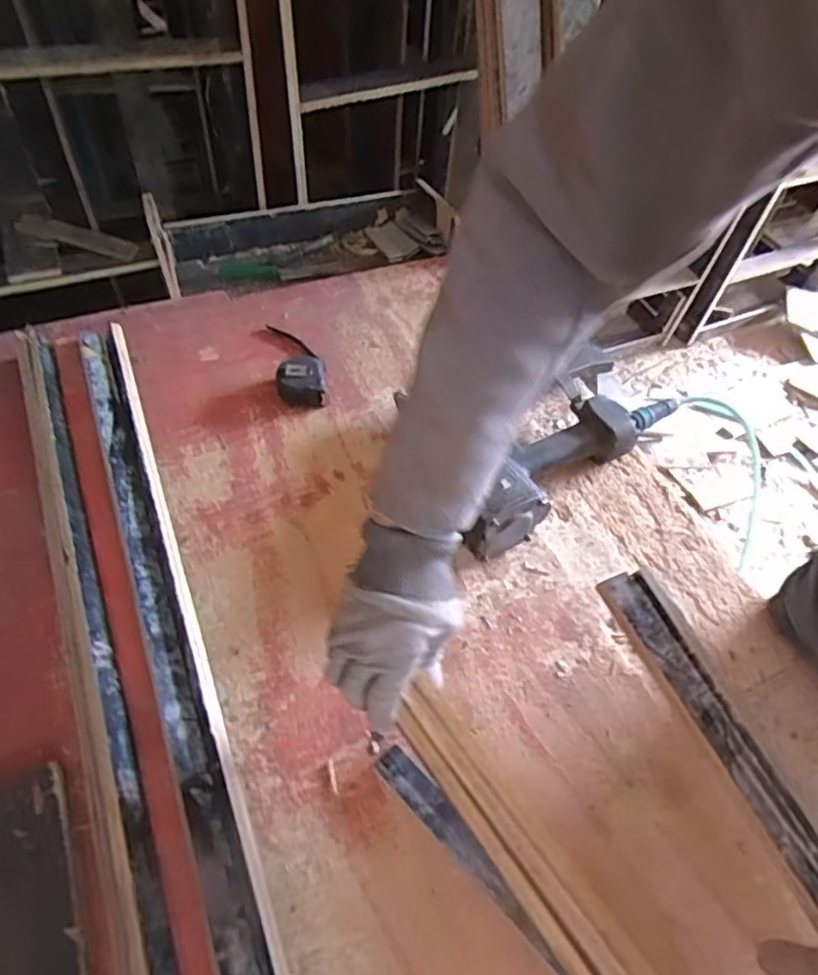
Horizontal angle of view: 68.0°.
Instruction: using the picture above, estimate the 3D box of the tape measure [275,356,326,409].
[{"bbox_3d":[-0.136,-0.132,0.765,0.060,0.038,0.065,-1,54,-6],"label":"tape measure"}]

